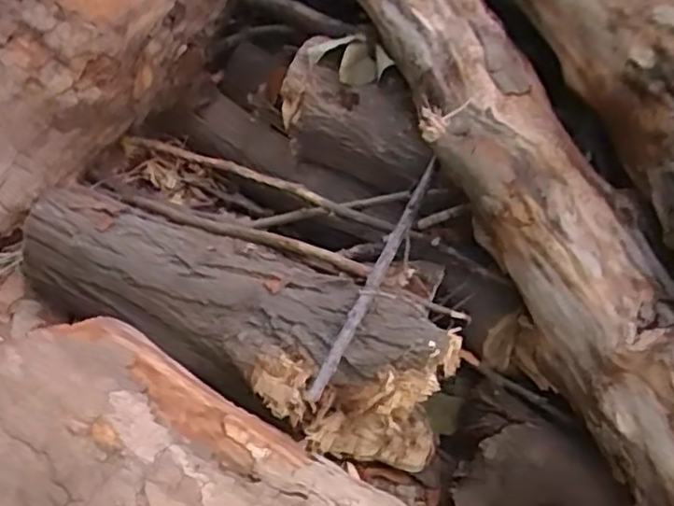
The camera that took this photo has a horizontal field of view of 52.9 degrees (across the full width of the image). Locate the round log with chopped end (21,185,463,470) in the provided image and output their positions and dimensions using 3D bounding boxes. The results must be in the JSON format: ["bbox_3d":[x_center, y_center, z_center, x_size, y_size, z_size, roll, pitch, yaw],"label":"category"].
[{"bbox_3d":[-0.153,0.075,0.889,0.606,0.203,0.172,27,46,23],"label":"round log with chopped end"}]

